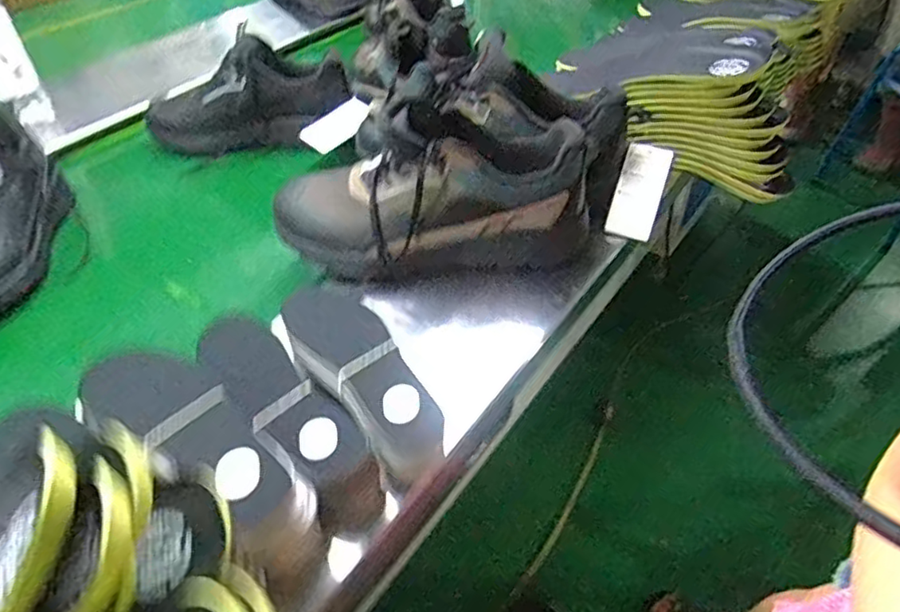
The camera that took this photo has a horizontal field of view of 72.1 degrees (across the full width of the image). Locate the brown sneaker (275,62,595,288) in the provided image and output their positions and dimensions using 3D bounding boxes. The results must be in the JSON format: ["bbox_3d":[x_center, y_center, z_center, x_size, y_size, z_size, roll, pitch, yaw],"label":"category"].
[{"bbox_3d":[-0.020,-0.124,0.626,0.321,0.151,0.107,-4,43,0],"label":"brown sneaker"}]

